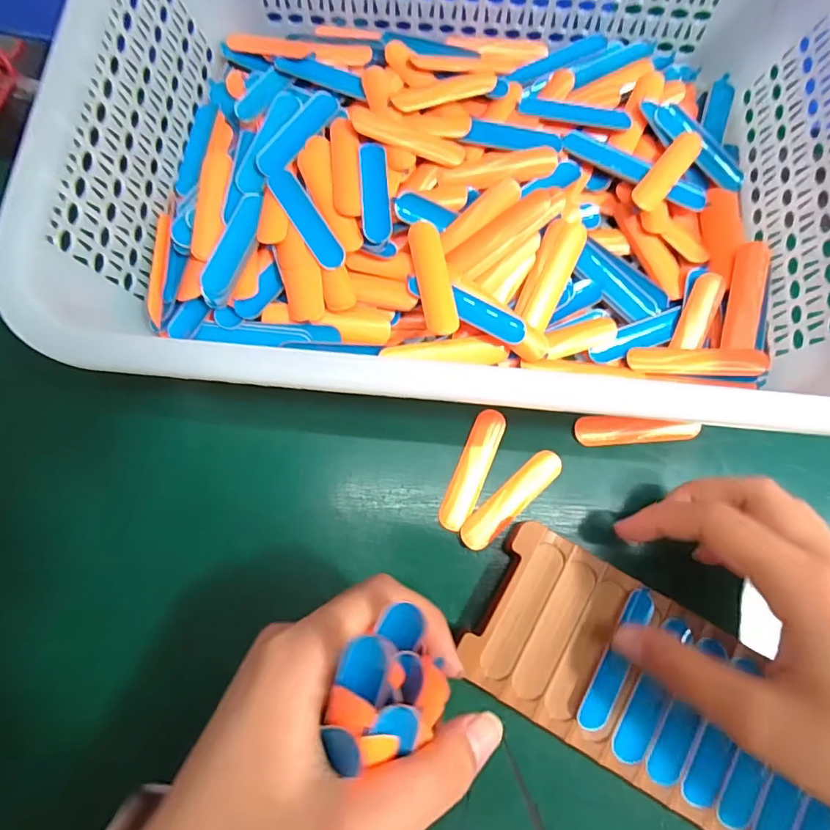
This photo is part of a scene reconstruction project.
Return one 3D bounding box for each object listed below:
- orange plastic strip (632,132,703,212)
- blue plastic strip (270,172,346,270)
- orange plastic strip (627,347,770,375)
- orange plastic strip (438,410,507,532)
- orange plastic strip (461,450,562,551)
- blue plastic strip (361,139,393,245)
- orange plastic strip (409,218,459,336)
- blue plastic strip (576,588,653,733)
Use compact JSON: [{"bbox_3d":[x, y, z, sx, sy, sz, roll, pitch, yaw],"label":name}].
[{"bbox_3d":[0.137,-0.132,0.272,0.015,0.005,0.062,37,79,8],"label":"orange plastic strip"},{"bbox_3d":[-0.056,-0.101,0.259,0.015,0.009,0.060,-33,78,-8],"label":"blue plastic strip"},{"bbox_3d":[0.141,-0.027,0.251,0.062,0.006,0.017,3,69,16],"label":"orange plastic strip"},{"bbox_3d":[0.029,0.027,0.252,0.017,0.010,0.062,22,77,5],"label":"orange plastic strip"},{"bbox_3d":[0.048,0.042,0.248,0.062,0.005,0.015,-43,80,-10],"label":"orange plastic strip"},{"bbox_3d":[-0.021,-0.119,0.262,0.016,0.004,0.062,-2,76,-1],"label":"blue plastic strip"},{"bbox_3d":[0.009,-0.069,0.250,0.016,0.005,0.062,-10,76,-2],"label":"orange plastic strip"},{"bbox_3d":[0.090,0.106,0.217,0.014,0.006,0.064,32,77,-6],"label":"blue plastic strip"}]

